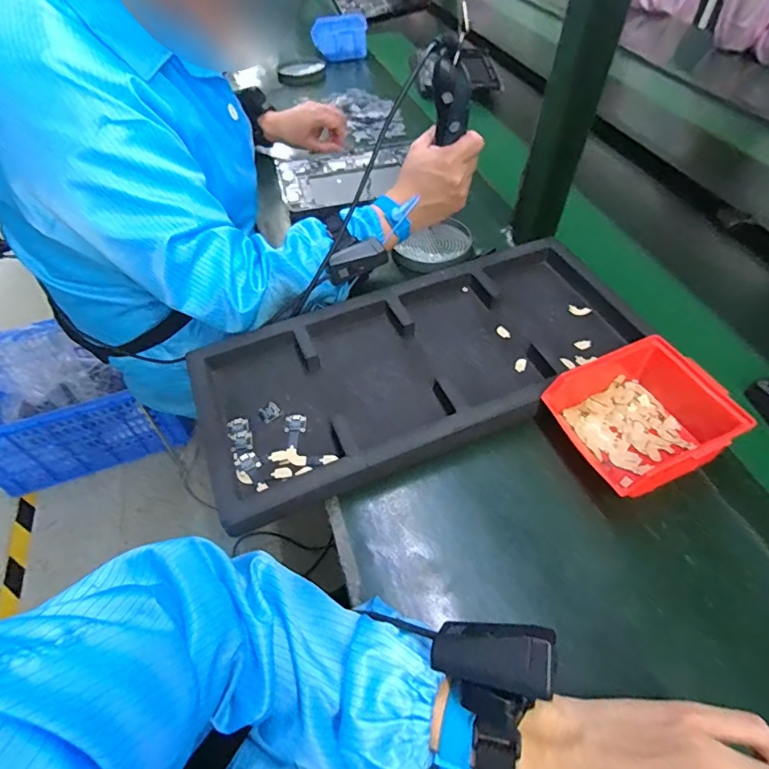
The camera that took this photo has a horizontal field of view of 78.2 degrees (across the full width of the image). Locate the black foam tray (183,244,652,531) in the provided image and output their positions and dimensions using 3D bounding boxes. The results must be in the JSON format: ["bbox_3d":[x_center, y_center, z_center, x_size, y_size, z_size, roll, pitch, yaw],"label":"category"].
[{"bbox_3d":[0.043,-0.032,0.538,0.508,0.045,0.243,-22,54,-18],"label":"black foam tray"}]

